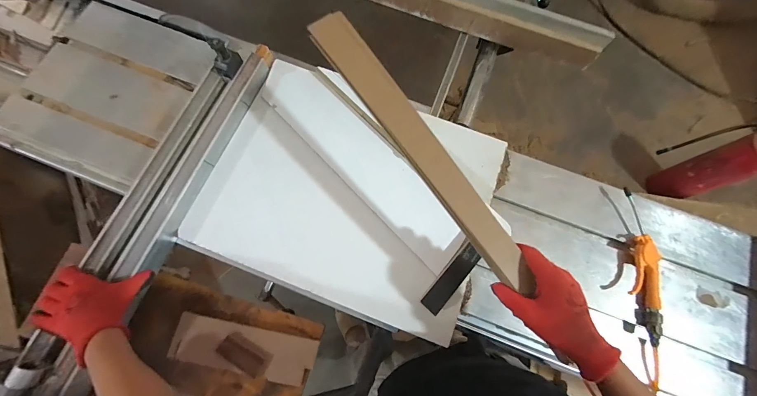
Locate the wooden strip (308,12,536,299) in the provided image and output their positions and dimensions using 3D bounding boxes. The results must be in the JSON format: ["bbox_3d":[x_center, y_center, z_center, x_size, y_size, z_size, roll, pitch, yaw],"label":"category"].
[{"bbox_3d":[0.062,-0.066,0.434,0.052,0.021,0.446,-36,89,-12],"label":"wooden strip"}]

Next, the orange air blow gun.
[{"bbox_3d":[0.507,0.126,0.608,0.072,0.025,0.275,12,74,0],"label":"orange air blow gun"}]

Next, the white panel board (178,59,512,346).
[{"bbox_3d":[-0.043,-0.023,0.637,0.518,0.025,0.430,21,75,3],"label":"white panel board"}]

